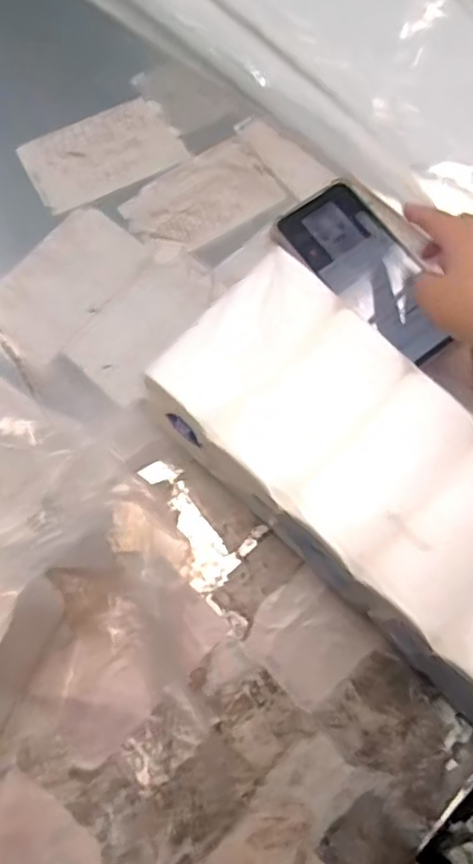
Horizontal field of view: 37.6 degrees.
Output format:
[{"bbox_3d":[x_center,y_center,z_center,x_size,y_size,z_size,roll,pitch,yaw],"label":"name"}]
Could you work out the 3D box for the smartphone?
[{"bbox_3d":[0.105,-0.123,0.547,0.074,0.016,0.158,-37,84,-10],"label":"smartphone"}]

